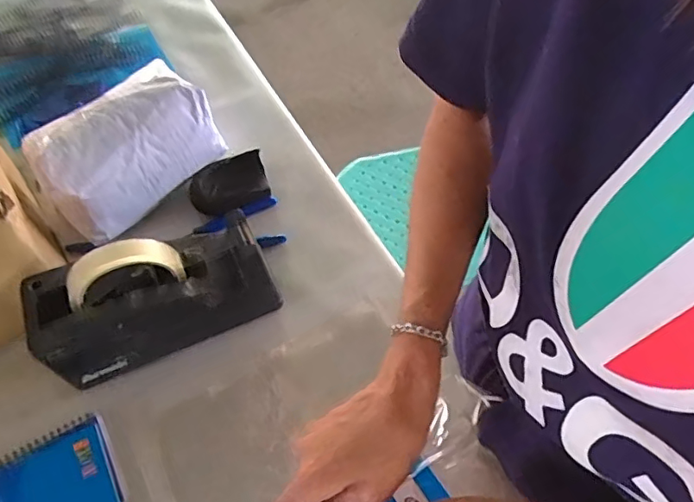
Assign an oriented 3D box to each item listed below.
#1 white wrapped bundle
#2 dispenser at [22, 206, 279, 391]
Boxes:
[{"bbox_3d":[-0.234,-0.109,0.573,0.176,0.094,0.097,-40,64,-21],"label":"white wrapped bundle"},{"bbox_3d":[-0.170,0.036,0.484,0.195,0.126,0.074,-20,57,-11],"label":"dispenser"}]

